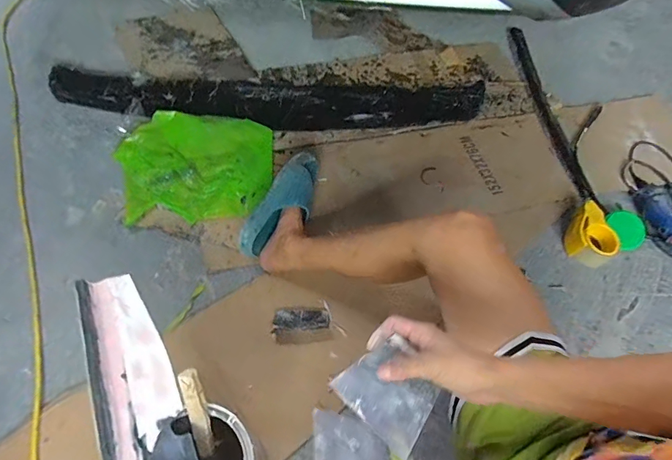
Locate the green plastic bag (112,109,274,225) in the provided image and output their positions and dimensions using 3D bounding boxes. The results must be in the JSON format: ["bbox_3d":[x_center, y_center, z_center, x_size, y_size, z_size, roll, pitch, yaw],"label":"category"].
[{"bbox_3d":[-0.344,-0.159,0.989,0.376,0.067,0.292,-3,60,-5],"label":"green plastic bag"}]

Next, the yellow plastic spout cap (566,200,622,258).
[{"bbox_3d":[0.587,0.002,0.946,0.098,0.047,0.141,17,60,7],"label":"yellow plastic spout cap"}]

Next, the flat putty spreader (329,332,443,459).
[{"bbox_3d":[0.062,0.177,0.456,0.101,0.010,0.093,39,65,18],"label":"flat putty spreader"}]

